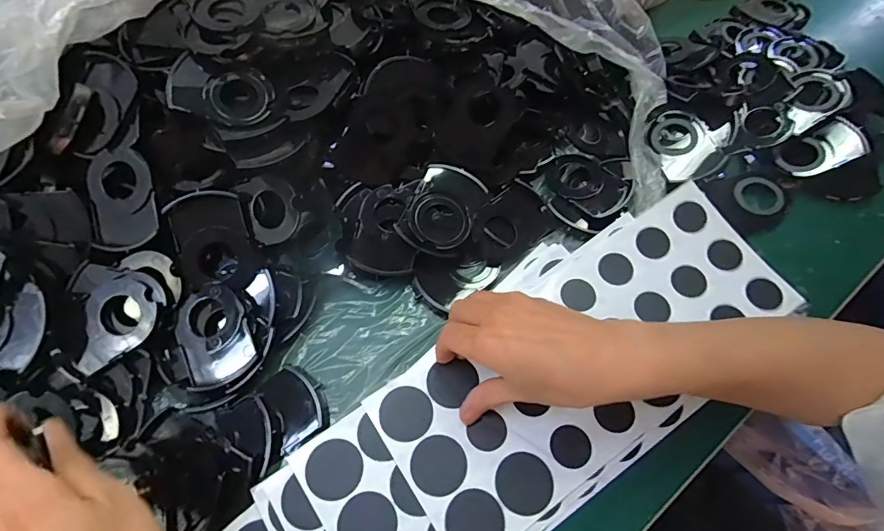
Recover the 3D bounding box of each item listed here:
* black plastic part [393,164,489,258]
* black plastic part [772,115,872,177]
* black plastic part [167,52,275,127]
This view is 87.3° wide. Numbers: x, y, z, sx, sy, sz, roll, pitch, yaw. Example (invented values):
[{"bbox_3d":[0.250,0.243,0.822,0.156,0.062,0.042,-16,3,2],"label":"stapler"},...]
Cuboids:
[{"bbox_3d":[0.001,-0.048,0.400,0.059,0.015,0.081,28,66,15],"label":"black plastic part"},{"bbox_3d":[0.362,-0.111,0.443,0.069,0.034,0.046,-21,64,-10],"label":"black plastic part"},{"bbox_3d":[-0.179,-0.141,0.378,0.074,0.018,0.053,11,75,-13],"label":"black plastic part"}]

